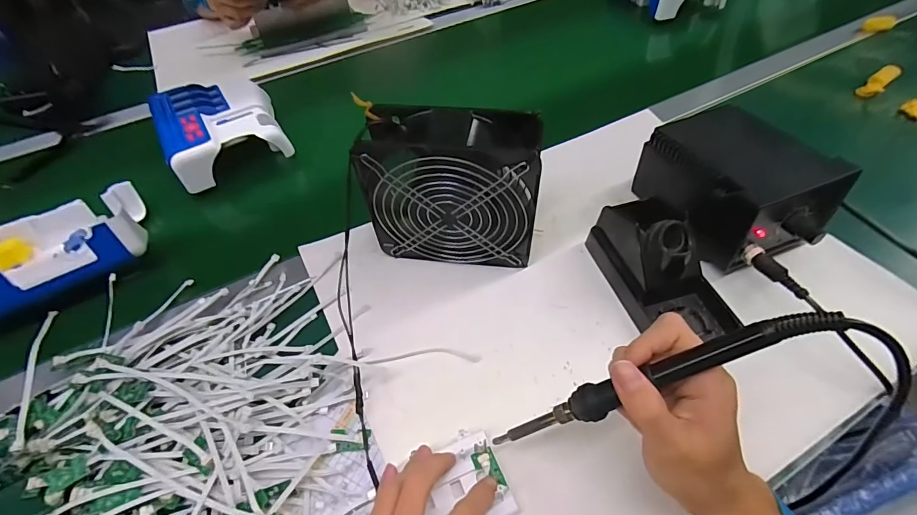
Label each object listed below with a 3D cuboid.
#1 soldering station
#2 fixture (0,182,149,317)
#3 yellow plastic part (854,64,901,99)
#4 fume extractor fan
[{"bbox_3d":[0.278,-0.076,0.420,0.127,0.085,0.154,-15,52,-8],"label":"soldering station"},{"bbox_3d":[-0.427,-0.006,0.442,0.183,0.060,0.137,-29,32,-17],"label":"fixture"},{"bbox_3d":[0.588,-0.248,0.596,0.073,0.015,0.027,-40,58,-9],"label":"yellow plastic part"},{"bbox_3d":[-0.006,-0.059,0.391,0.151,0.143,0.062,4,52,7],"label":"fume extractor fan"}]

